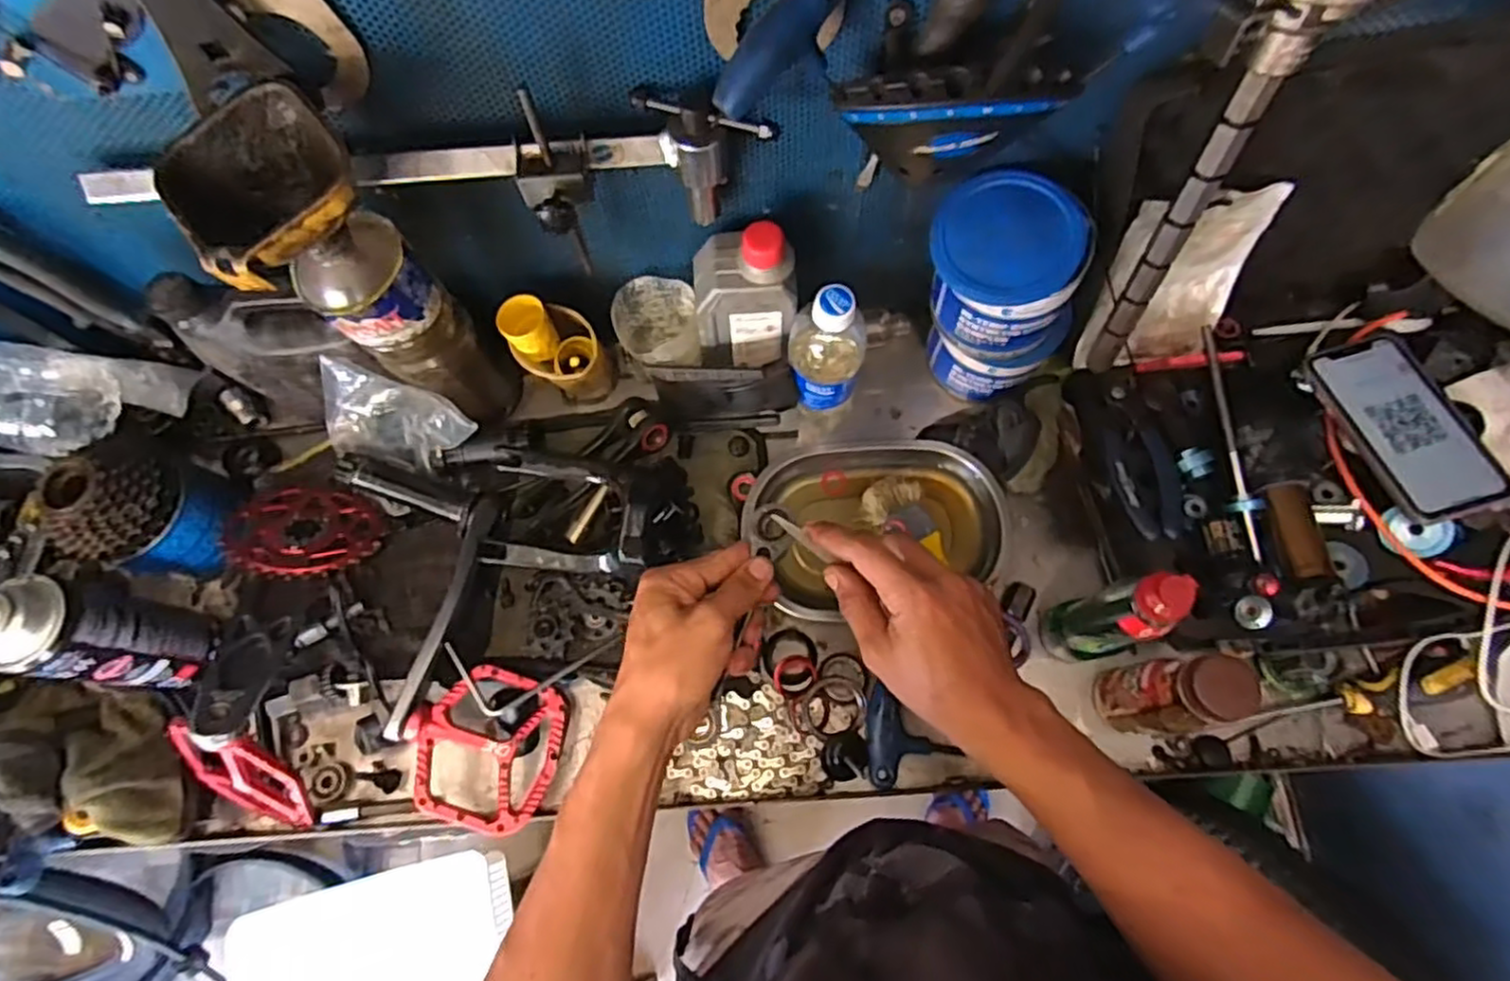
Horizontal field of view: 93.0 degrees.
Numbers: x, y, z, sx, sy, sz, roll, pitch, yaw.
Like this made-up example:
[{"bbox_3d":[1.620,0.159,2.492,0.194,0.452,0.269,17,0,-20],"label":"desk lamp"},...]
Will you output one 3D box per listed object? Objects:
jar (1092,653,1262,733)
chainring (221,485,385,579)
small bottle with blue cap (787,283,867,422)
[{"bbox_3d":[0.284,0.142,0.498,0.041,0.150,0.046,-4,71,1],"label":"jar"},{"bbox_3d":[-0.385,0.035,0.615,0.116,0.010,0.106,13,40,-2],"label":"chainring"},{"bbox_3d":[0.057,-0.113,0.592,0.056,0.163,0.066,3,71,4],"label":"small bottle with blue cap"}]

